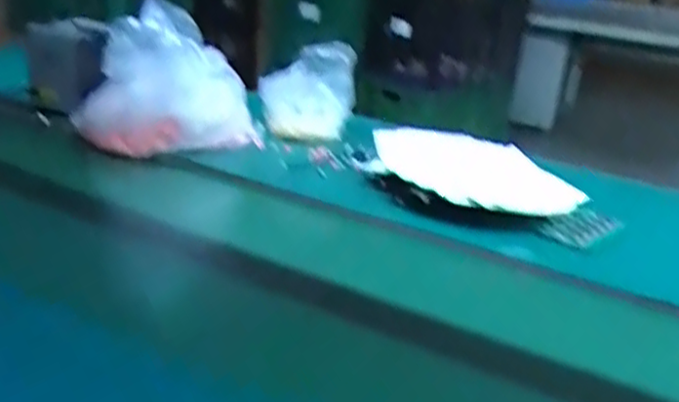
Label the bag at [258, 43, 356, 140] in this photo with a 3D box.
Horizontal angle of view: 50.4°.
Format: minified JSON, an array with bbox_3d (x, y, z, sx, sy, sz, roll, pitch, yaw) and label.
[{"bbox_3d":[-0.054,-0.208,1.343,0.156,0.173,0.100,-9,26,-30],"label":"bag"}]

